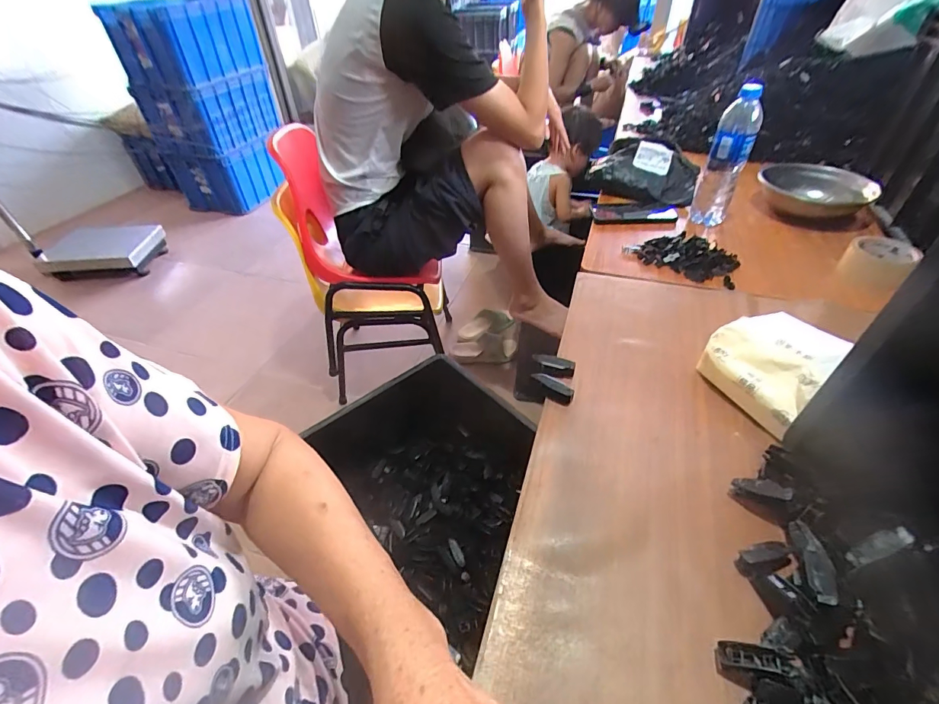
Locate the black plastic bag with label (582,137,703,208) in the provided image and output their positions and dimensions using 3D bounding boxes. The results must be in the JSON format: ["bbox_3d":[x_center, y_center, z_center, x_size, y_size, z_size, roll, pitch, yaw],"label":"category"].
[{"bbox_3d":[0.398,-0.418,0.972,0.233,0.085,0.163,13,45,16],"label":"black plastic bag with label"}]

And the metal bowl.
[{"bbox_3d":[0.722,-0.344,0.904,0.175,0.055,0.160,3,43,7],"label":"metal bowl"}]

